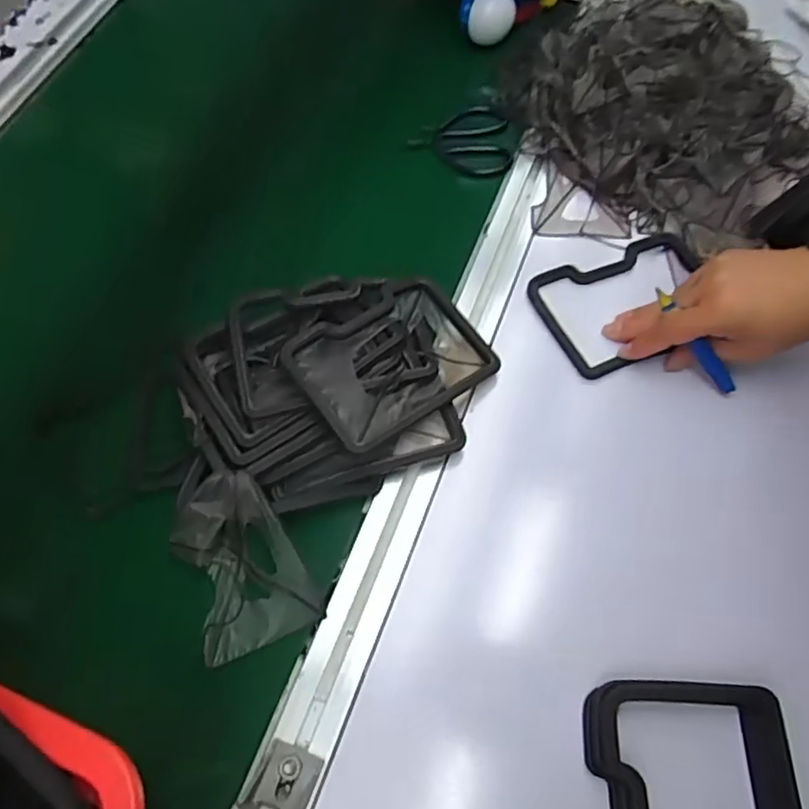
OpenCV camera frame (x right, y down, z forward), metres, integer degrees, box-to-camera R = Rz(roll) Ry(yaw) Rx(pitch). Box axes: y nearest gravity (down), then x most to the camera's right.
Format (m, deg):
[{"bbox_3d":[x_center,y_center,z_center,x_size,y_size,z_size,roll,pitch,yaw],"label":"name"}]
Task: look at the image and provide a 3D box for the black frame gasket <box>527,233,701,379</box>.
[{"bbox_3d":[0.188,-0.085,0.533,0.148,0.015,0.106,-21,66,-9],"label":"black frame gasket"}]

